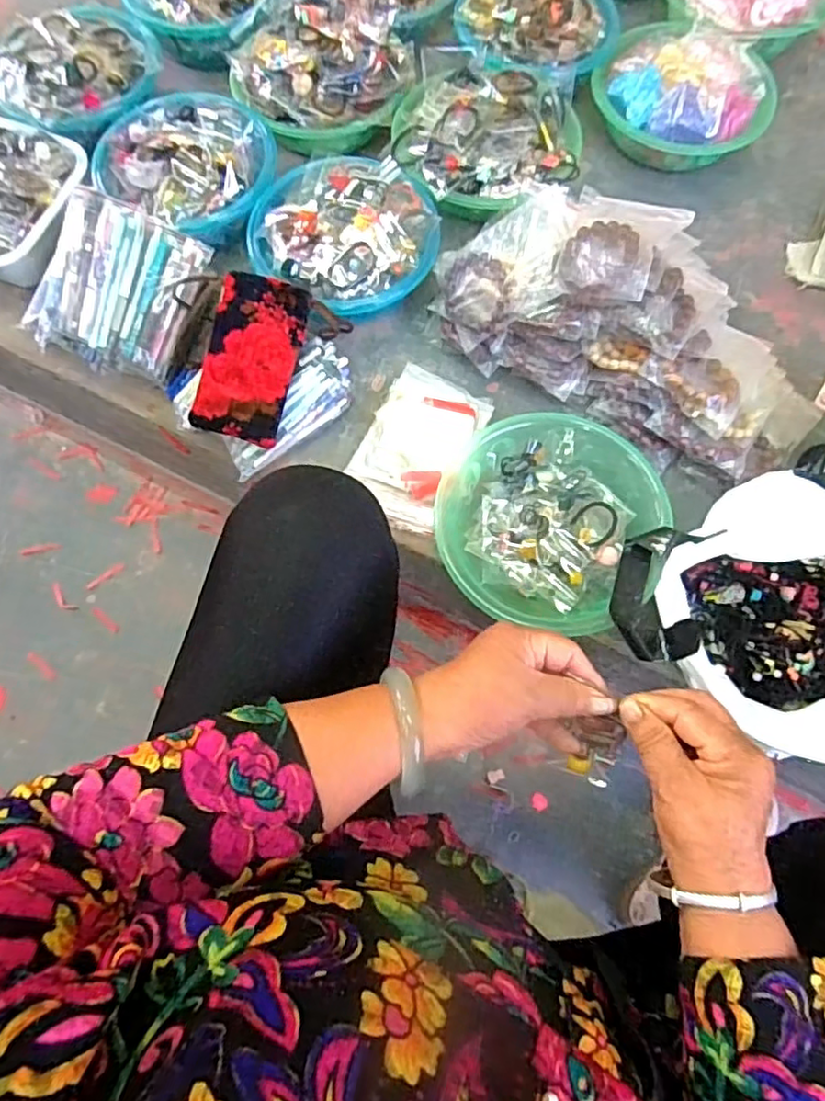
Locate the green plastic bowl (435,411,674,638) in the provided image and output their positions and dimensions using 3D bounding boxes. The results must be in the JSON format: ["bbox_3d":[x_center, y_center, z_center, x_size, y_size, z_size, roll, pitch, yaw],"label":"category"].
[{"bbox_3d":[0.139,-0.031,0.666,0.218,0.081,0.226,0,71,-1],"label":"green plastic bowl"}]

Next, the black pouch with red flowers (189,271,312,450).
[{"bbox_3d":[-0.173,-0.207,0.686,0.092,0.024,0.173,14,86,-17],"label":"black pouch with red flowers"}]

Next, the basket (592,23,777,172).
[{"bbox_3d":[0.357,-0.611,0.858,0.208,0.102,0.194,0,71,-1],"label":"basket"}]

